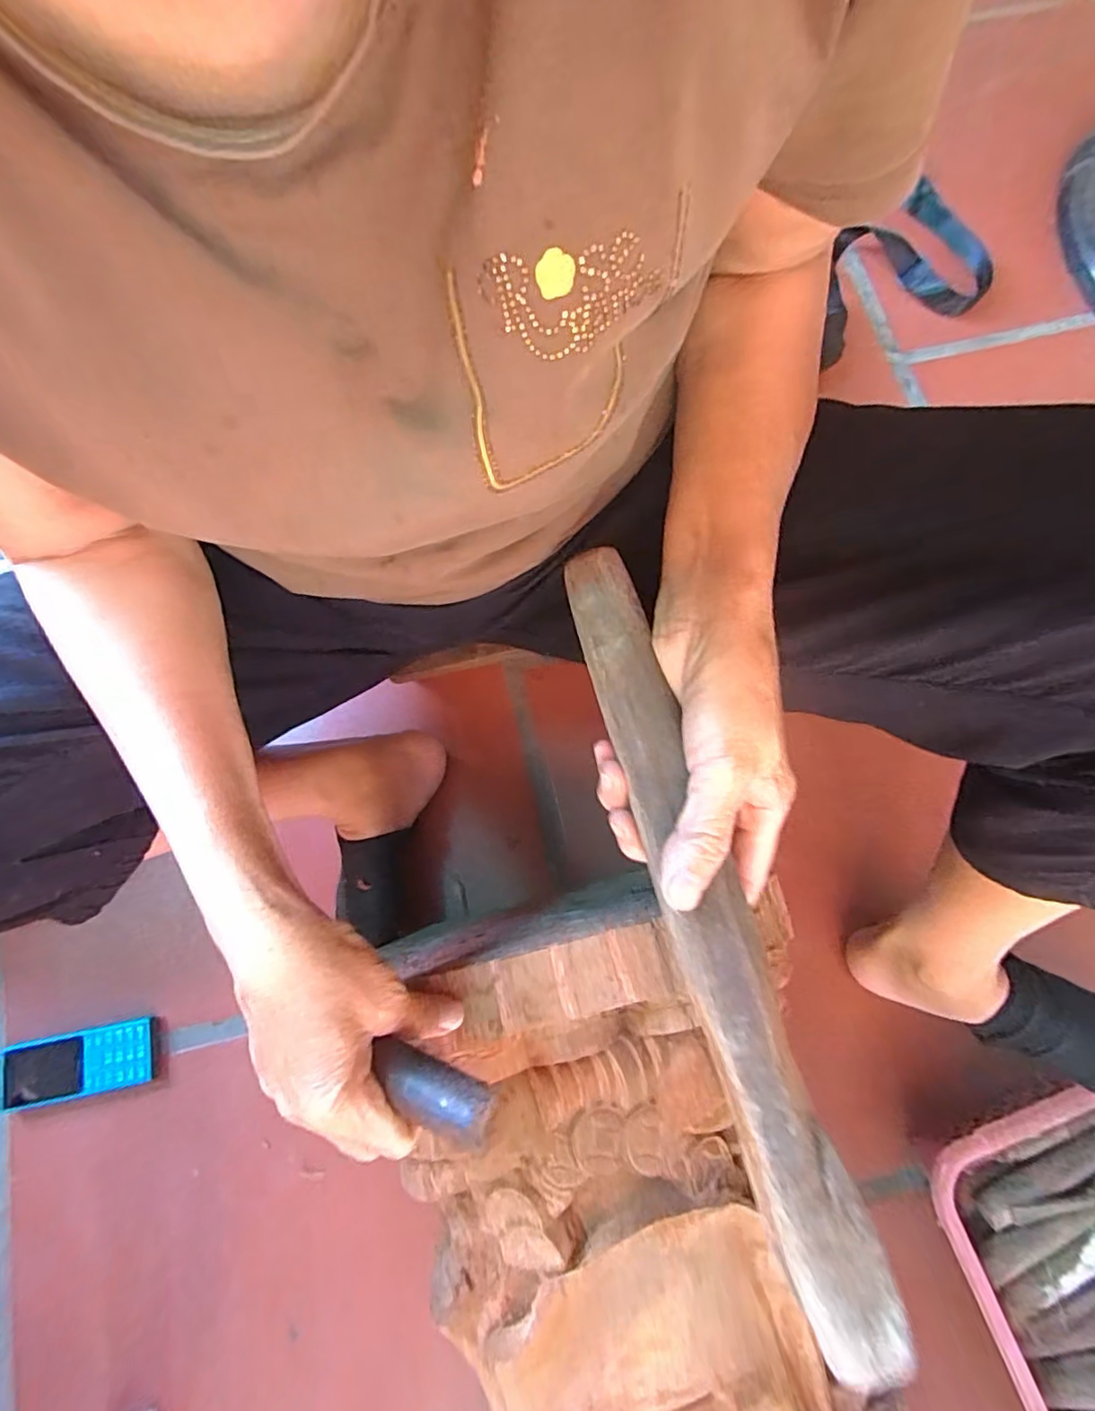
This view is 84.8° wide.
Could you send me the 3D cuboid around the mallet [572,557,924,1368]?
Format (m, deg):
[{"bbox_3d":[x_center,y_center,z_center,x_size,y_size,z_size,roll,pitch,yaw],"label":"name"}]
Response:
[{"bbox_3d":[0.066,0.082,0.257,0.032,0.019,0.326,-16,75,-4],"label":"mallet"}]

